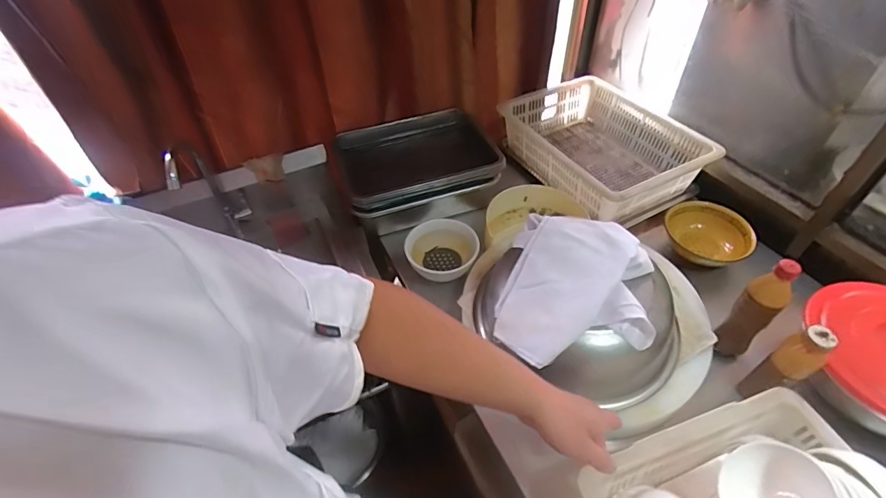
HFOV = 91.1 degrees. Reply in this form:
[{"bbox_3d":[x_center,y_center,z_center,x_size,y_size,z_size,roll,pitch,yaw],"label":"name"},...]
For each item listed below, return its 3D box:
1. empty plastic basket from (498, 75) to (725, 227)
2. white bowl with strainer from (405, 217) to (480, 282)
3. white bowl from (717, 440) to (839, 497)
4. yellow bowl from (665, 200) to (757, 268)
[{"bbox_3d":[0.427,-0.276,1.198,0.348,0.154,0.482,-20,49,-14],"label":"empty plastic basket"},{"bbox_3d":[0.001,0.010,0.984,0.151,0.069,0.157,-2,47,2],"label":"white bowl with strainer"},{"bbox_3d":[0.386,0.289,0.487,0.058,0.111,0.113,35,97,-8],"label":"white bowl"},{"bbox_3d":[0.604,-0.034,0.990,0.161,0.067,0.148,-2,47,2],"label":"yellow bowl"}]

